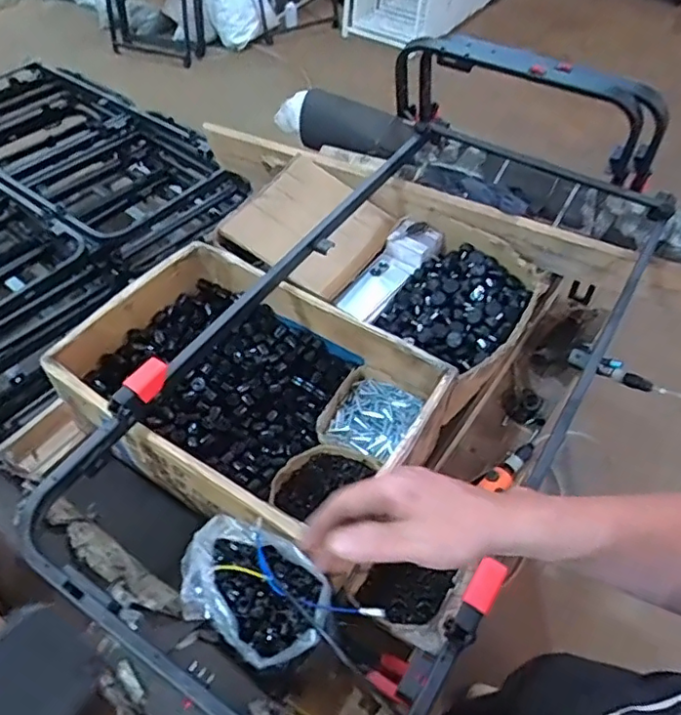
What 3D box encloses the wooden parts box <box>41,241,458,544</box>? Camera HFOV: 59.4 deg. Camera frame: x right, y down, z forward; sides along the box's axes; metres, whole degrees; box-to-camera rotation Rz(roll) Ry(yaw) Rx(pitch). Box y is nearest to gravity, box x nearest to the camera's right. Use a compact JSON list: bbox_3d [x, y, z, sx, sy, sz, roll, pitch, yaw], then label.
[{"bbox_3d":[-0.138,0.056,0.920,0.531,0.145,0.353,29,56,21],"label":"wooden parts box"}]

